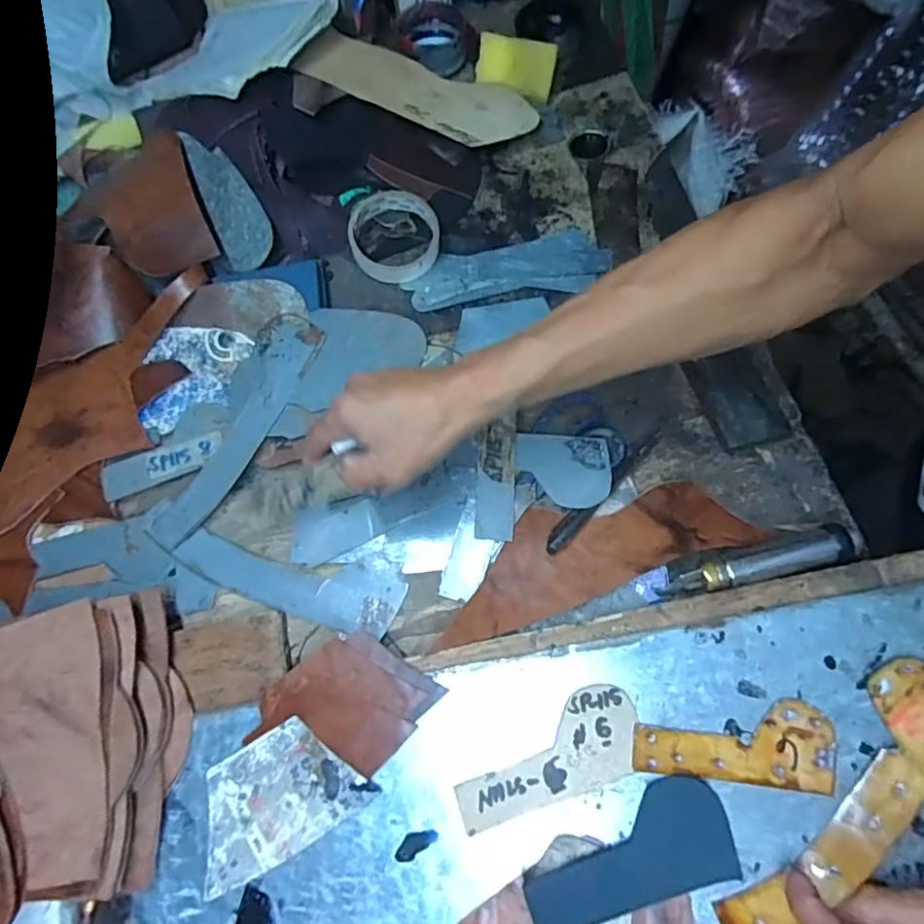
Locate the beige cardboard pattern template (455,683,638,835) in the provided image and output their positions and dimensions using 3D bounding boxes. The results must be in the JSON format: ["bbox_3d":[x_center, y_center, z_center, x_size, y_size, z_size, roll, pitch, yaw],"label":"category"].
[{"bbox_3d":[0.055,0.190,0.370,0.125,0.005,0.052,-24,69,-7],"label":"beige cardboard pattern template"}]

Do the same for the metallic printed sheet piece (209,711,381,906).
[{"bbox_3d":[-0.123,0.219,0.379,0.113,0.004,0.072,-32,73,-5],"label":"metallic printed sheet piece"}]

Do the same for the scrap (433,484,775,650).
[{"bbox_3d":[0.090,0.063,0.435,0.236,0.009,0.078,-20,59,-3],"label":"scrap"}]

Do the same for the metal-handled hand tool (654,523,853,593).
[{"bbox_3d":[0.206,0.074,0.406,0.129,0.022,0.024,-16,68,-4],"label":"metal-handled hand tool"}]

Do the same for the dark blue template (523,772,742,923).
[{"bbox_3d":[0.099,0.234,0.347,0.126,0.007,0.059,-15,68,-4],"label":"dark blue template"}]

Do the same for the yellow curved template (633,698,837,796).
[{"bbox_3d":[0.170,0.173,0.364,0.117,0.004,0.048,3,74,9],"label":"yellow curved template"}]

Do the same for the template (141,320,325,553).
[{"bbox_3d":[-0.187,-0.028,0.494,0.056,0.006,0.220,21,78,15],"label":"template"}]

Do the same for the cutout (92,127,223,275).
[{"bbox_3d":[-0.294,-0.239,0.544,0.094,0.039,0.137,-22,69,-6],"label":"cutout"}]

